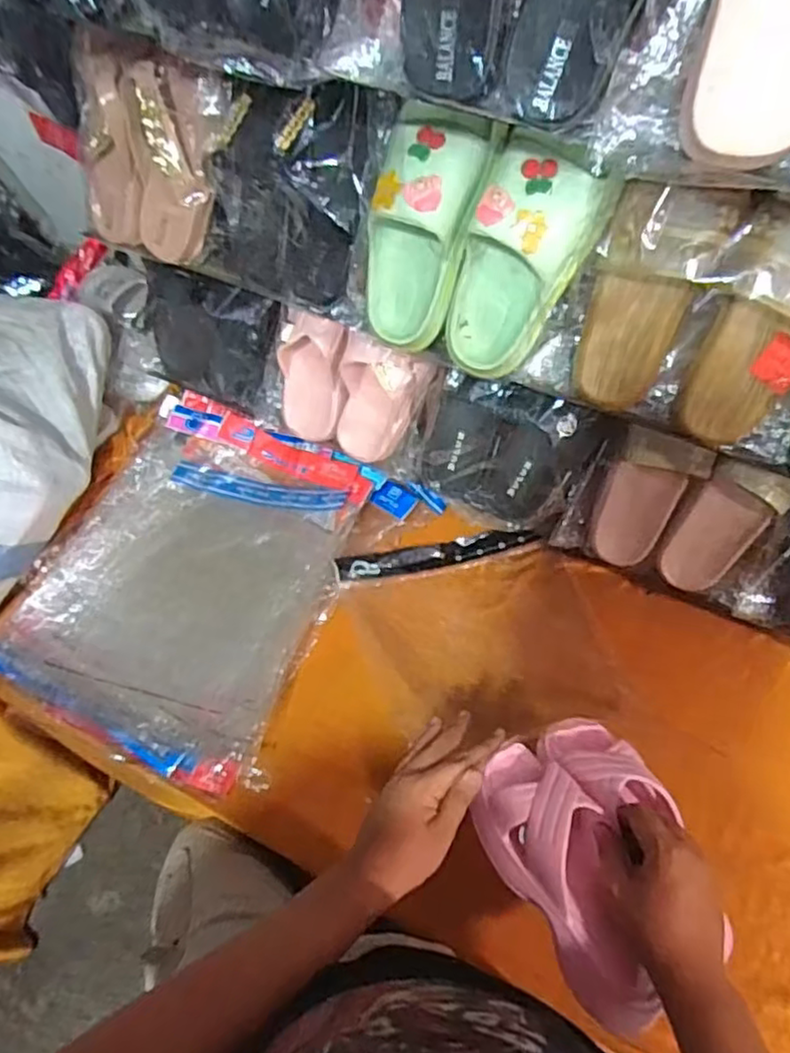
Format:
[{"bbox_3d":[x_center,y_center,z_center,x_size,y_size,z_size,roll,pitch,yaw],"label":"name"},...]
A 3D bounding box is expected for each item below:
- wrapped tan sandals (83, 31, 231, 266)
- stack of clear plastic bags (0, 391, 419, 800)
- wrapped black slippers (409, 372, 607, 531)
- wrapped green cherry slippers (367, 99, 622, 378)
[{"bbox_3d":[-0.271,-0.404,0.715,0.176,0.202,0.043,25,38,1],"label":"wrapped tan sandals"},{"bbox_3d":[-0.274,0.056,0.895,0.403,0.062,0.469,21,64,15],"label":"stack of clear plastic bags"},{"bbox_3d":[0.133,-0.094,0.799,0.198,0.204,0.074,30,45,8],"label":"wrapped black slippers"},{"bbox_3d":[0.071,-0.246,0.594,0.199,0.204,0.080,23,40,17],"label":"wrapped green cherry slippers"}]

